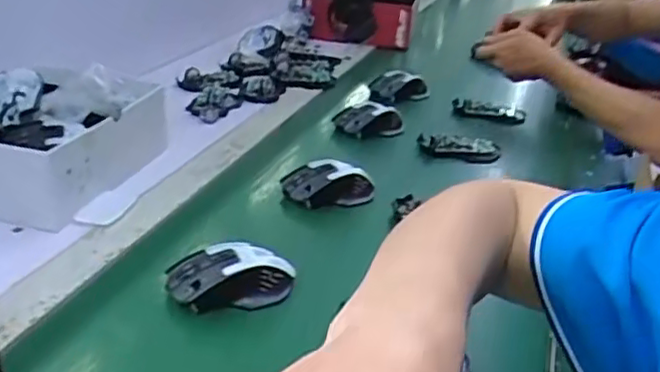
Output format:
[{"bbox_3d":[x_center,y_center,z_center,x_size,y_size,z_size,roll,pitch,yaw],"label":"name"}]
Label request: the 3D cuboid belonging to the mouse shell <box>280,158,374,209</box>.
[{"bbox_3d":[-0.002,-0.006,0.785,0.101,0.034,0.054,7,25,4],"label":"mouse shell"}]

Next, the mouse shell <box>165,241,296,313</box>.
[{"bbox_3d":[-0.088,0.083,0.609,0.110,0.043,0.060,-3,26,-15],"label":"mouse shell"}]

